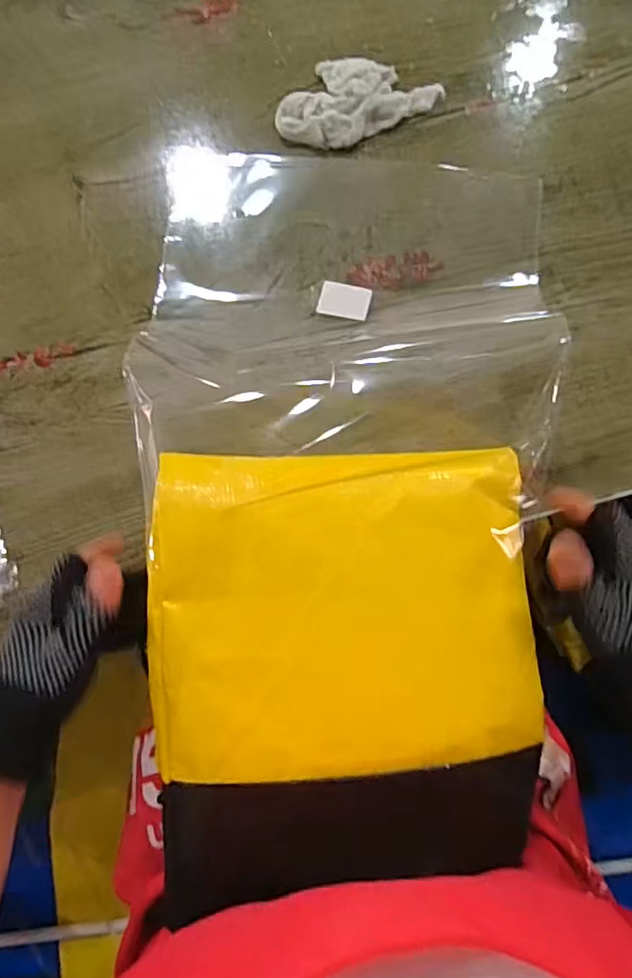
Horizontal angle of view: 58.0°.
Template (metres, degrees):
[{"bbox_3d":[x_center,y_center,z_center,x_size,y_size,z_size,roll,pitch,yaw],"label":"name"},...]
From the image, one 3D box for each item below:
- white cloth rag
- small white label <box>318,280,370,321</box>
[{"bbox_3d":[0.030,-0.321,0.465,0.128,0.021,0.071,-29,81,-4],"label":"white cloth rag"},{"bbox_3d":[0.022,-0.147,0.444,0.039,0.004,0.029,11,81,2],"label":"small white label"}]

